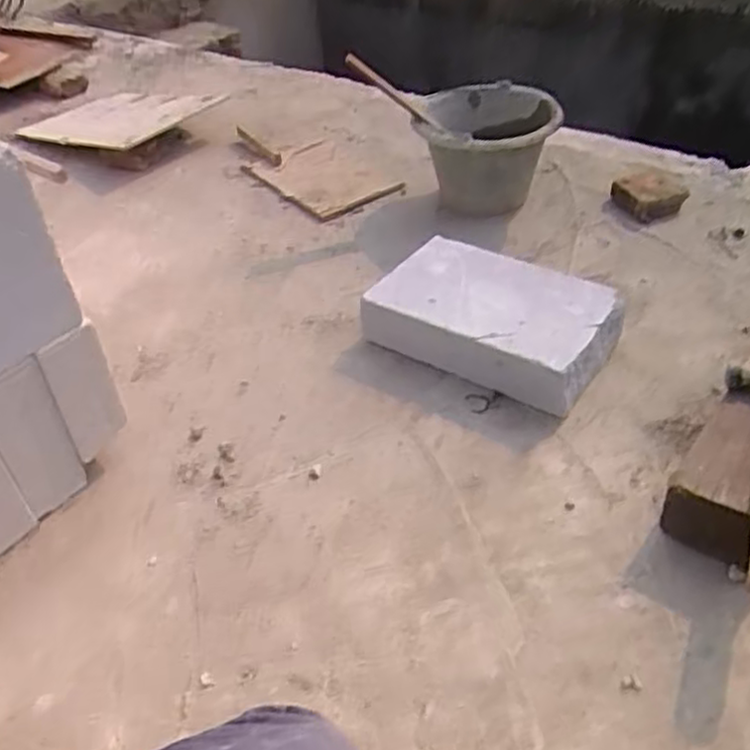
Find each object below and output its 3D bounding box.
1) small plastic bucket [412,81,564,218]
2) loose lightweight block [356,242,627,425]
[{"bbox_3d":[0.193,-0.387,1.300,0.219,0.179,0.206,-3,42,3],"label":"small plastic bucket"},{"bbox_3d":[0.178,-0.075,1.029,0.290,0.080,0.220,23,50,28],"label":"loose lightweight block"}]

